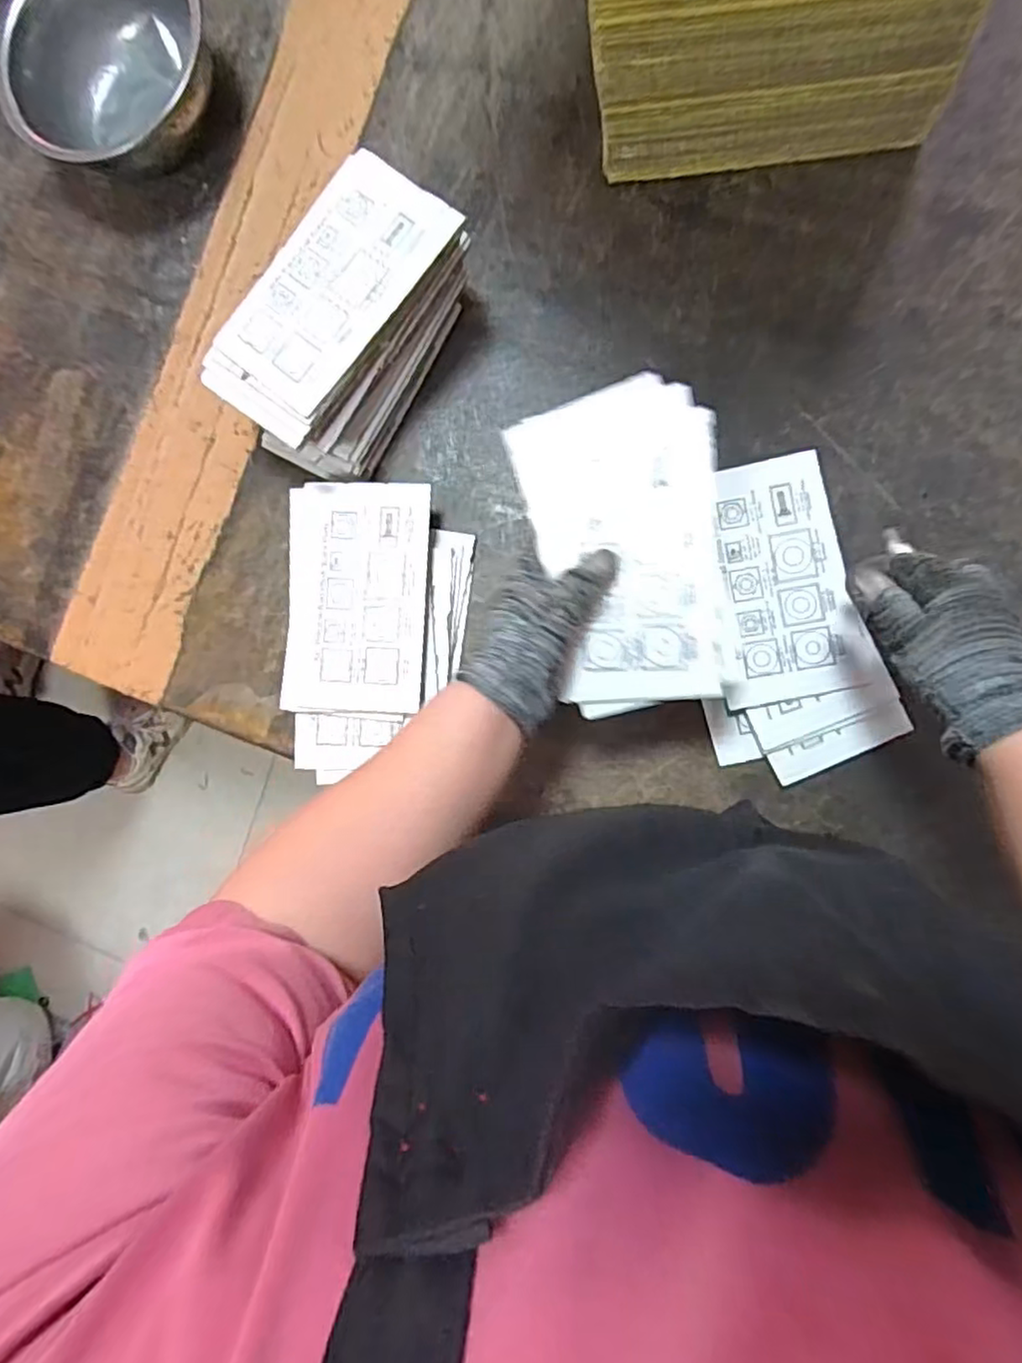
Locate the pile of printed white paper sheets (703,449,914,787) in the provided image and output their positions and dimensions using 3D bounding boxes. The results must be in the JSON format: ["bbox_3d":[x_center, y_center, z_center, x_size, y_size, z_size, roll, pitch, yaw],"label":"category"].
[{"bbox_3d":[0.191,-0.046,0.458,0.116,0.013,0.212,-7,87,7],"label":"pile of printed white paper sheets"}]

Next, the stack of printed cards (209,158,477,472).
[{"bbox_3d":[-0.114,-0.243,0.470,0.101,0.087,0.188,35,91,9],"label":"stack of printed cards"}]

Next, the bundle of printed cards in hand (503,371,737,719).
[{"bbox_3d":[0.071,-0.079,0.395,0.109,0.008,0.187,-12,91,9],"label":"bundle of printed cards in hand"}]

